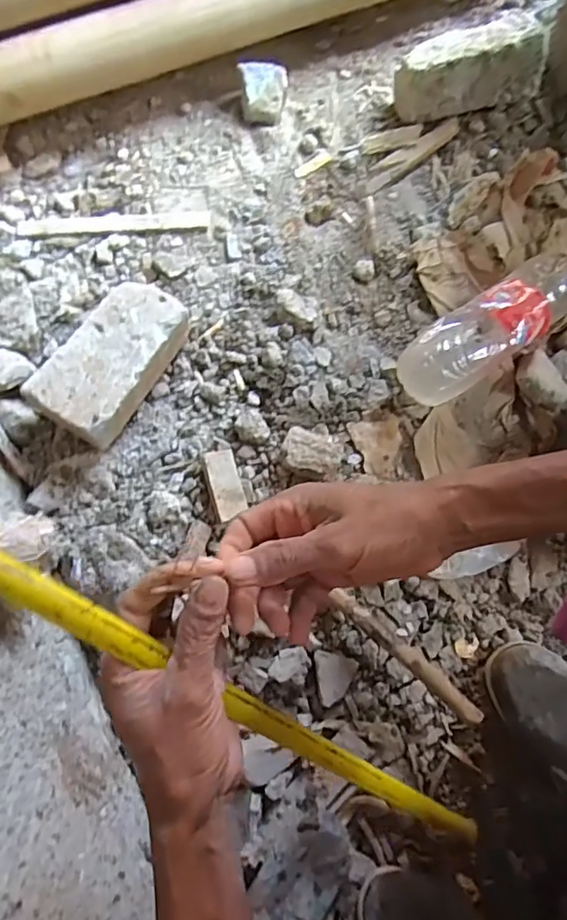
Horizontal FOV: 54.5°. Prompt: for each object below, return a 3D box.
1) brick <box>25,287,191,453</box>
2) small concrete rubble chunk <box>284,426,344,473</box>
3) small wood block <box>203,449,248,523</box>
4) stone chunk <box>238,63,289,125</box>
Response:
[{"bbox_3d":[-0.205,-0.115,0.692,0.108,0.091,0.206,33,78,10],"label":"brick"},{"bbox_3d":[0.035,-0.008,0.690,0.074,0.036,0.054,21,76,7],"label":"small concrete rubble chunk"},{"bbox_3d":[-0.071,0.030,0.680,0.038,0.023,0.084,-16,75,-3],"label":"small wood block"},{"bbox_3d":[-0.031,-0.556,0.839,0.073,0.046,0.076,2,75,2],"label":"stone chunk"}]

